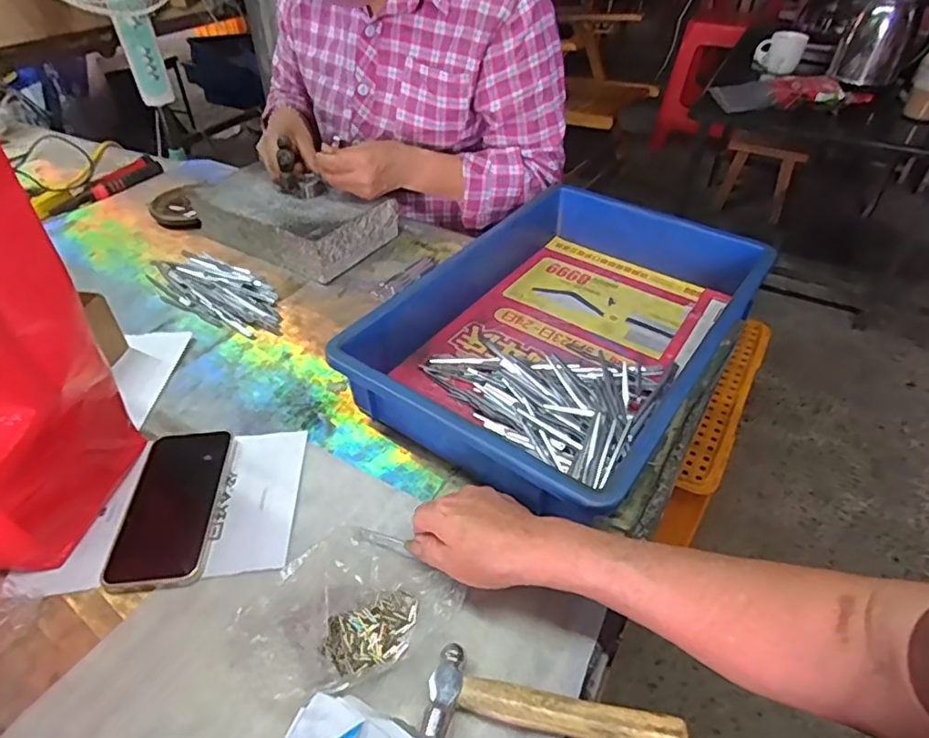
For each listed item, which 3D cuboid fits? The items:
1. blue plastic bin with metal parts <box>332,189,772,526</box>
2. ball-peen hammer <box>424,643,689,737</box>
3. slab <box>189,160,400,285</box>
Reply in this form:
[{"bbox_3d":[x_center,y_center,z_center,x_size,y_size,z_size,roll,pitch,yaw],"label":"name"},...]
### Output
[{"bbox_3d":[0.105,-0.051,0.613,0.299,0.079,0.430,23,47,27],"label":"blue plastic bin with metal parts"},{"bbox_3d":[0.055,0.213,0.364,0.155,0.020,0.051,6,42,5],"label":"ball-peen hammer"},{"bbox_3d":[-0.237,-0.214,0.806,0.243,0.061,0.153,22,47,22],"label":"slab"}]

